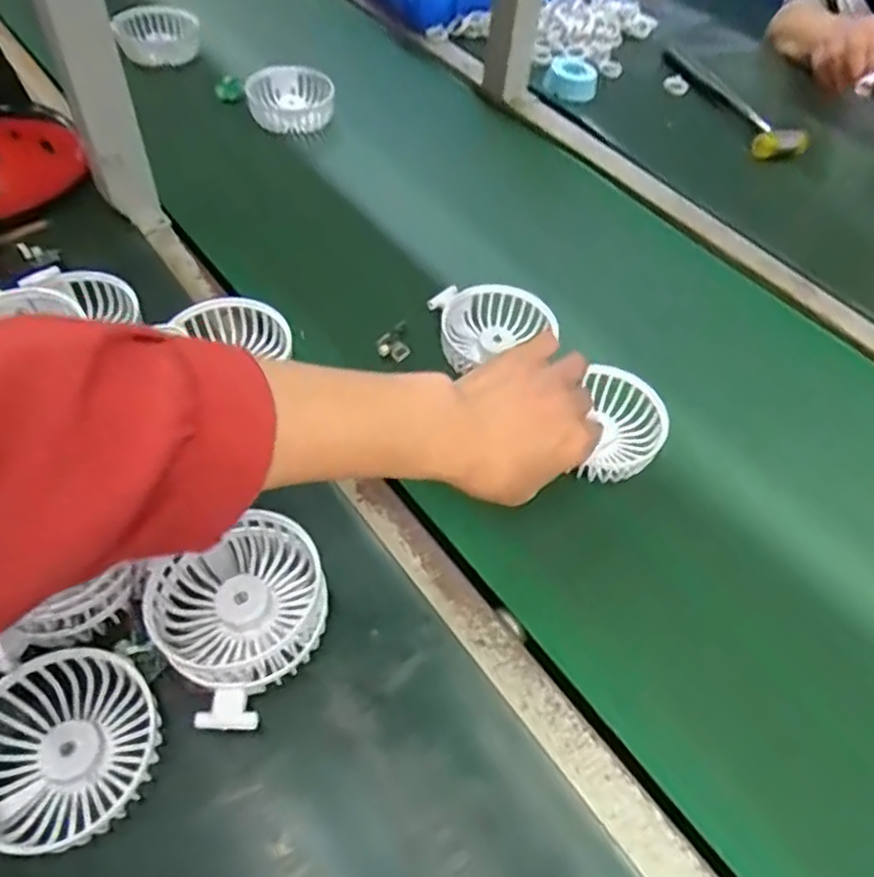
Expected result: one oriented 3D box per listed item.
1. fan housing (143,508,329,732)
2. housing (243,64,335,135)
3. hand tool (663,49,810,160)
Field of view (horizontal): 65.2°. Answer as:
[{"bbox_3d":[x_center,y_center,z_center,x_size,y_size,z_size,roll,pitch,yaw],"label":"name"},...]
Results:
[{"bbox_3d":[-0.104,0.094,0.374,0.091,0.052,0.105,-30,62,-24],"label":"fan housing"},{"bbox_3d":[-0.153,-0.360,0.724,0.088,0.041,0.086,-7,55,-11],"label":"housing"},{"bbox_3d":[0.343,-0.391,0.790,0.055,0.025,0.217,-12,56,-14],"label":"hand tool"}]

